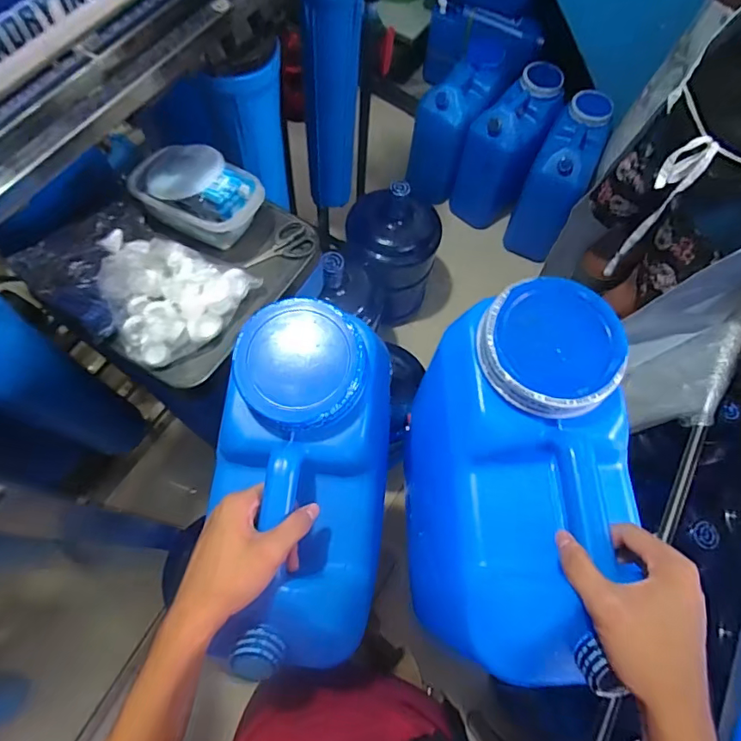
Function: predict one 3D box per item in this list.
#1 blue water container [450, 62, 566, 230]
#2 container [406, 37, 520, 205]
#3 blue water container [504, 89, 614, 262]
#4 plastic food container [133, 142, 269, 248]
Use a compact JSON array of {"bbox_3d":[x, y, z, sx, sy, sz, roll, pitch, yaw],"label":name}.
[{"bbox_3d":[0.425,-0.696,1.578,0.204,0.387,0.291,27,69,8],"label":"blue water container"},{"bbox_3d":[0.283,-0.792,1.603,0.188,0.360,0.319,40,71,13],"label":"container"},{"bbox_3d":[0.571,-0.576,1.522,0.167,0.367,0.314,27,69,8],"label":"blue water container"},{"bbox_3d":[-0.244,-0.254,0.707,0.166,0.075,0.125,25,68,7],"label":"plastic food container"}]

